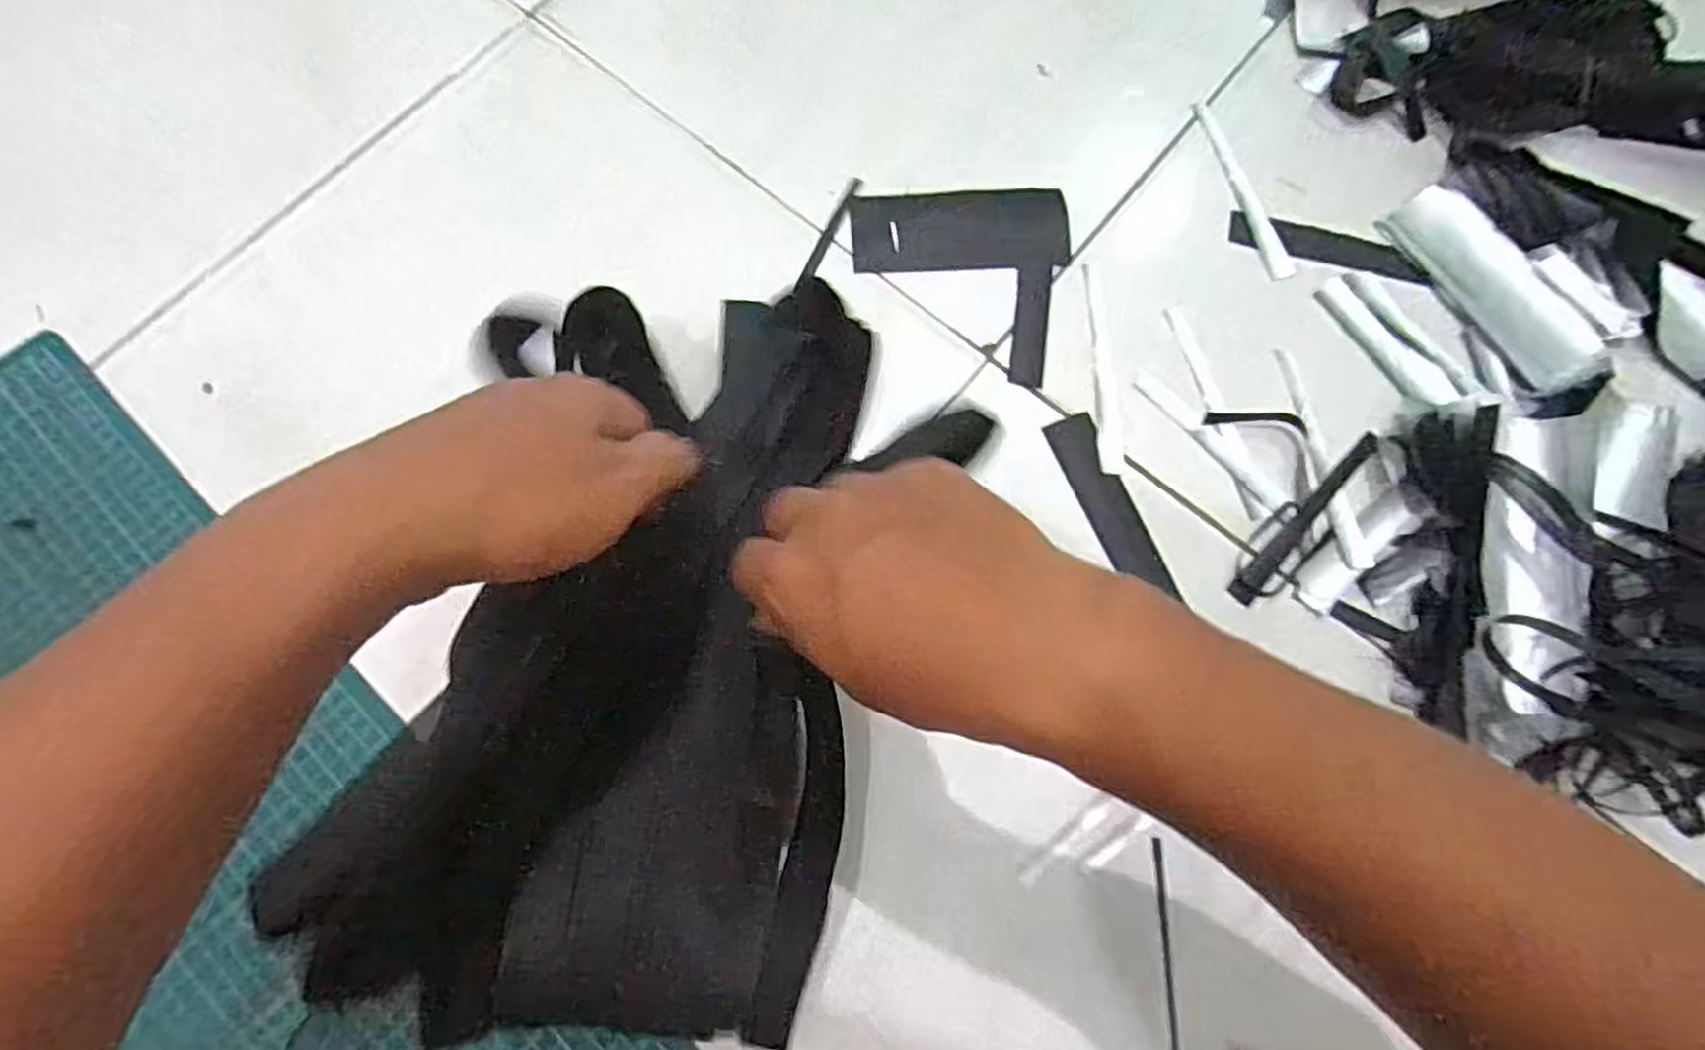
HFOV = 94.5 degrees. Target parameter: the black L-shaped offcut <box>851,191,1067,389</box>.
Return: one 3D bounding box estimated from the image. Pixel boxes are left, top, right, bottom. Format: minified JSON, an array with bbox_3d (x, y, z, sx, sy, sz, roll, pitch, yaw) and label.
[{"bbox_3d":[0.073,-0.156,0.507,0.139,0.006,0.138,-3,74,-2],"label":"black L-shaped offcut"}]

